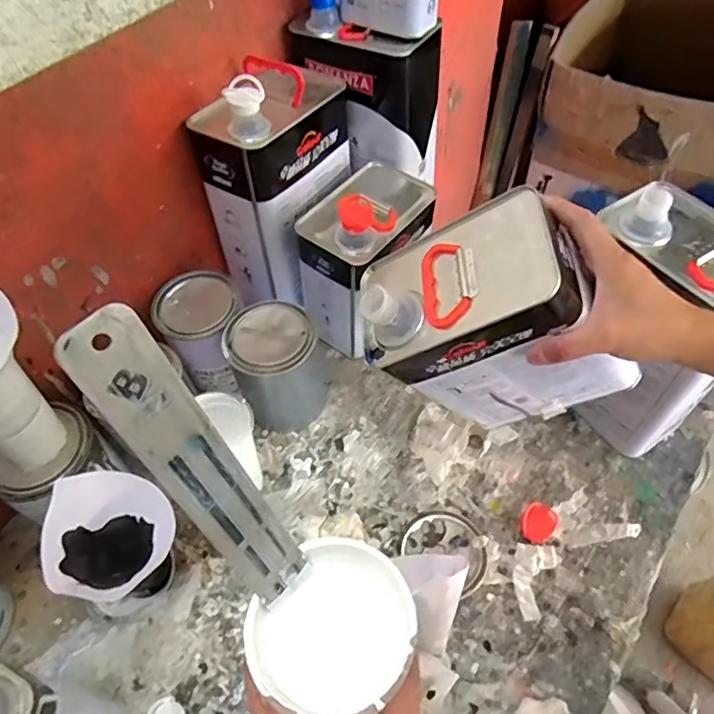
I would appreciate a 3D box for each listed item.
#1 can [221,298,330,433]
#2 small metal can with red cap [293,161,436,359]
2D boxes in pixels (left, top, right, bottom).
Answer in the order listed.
[{"bbox_3d":[-0.095,0.011,0.682,0.106,0.137,0.099,-1,53,1],"label":"can"},{"bbox_3d":[0.013,-0.139,0.724,0.113,0.180,0.172,28,59,20],"label":"small metal can with red cap"}]

